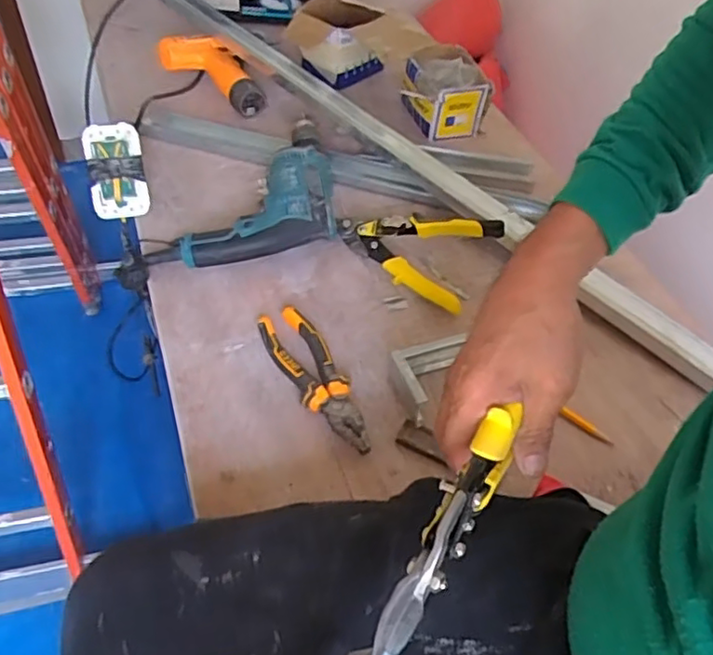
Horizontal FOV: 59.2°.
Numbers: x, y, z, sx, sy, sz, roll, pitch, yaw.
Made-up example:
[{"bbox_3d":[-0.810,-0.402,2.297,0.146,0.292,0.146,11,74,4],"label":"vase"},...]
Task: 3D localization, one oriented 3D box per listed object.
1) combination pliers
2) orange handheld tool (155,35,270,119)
[{"bbox_3d":[-0.041,0.050,0.641,0.052,0.026,0.192,-22,54,-23],"label":"combination pliers"},{"bbox_3d":[-0.217,-0.408,1.003,0.184,0.064,0.093,32,53,20],"label":"orange handheld tool"}]

